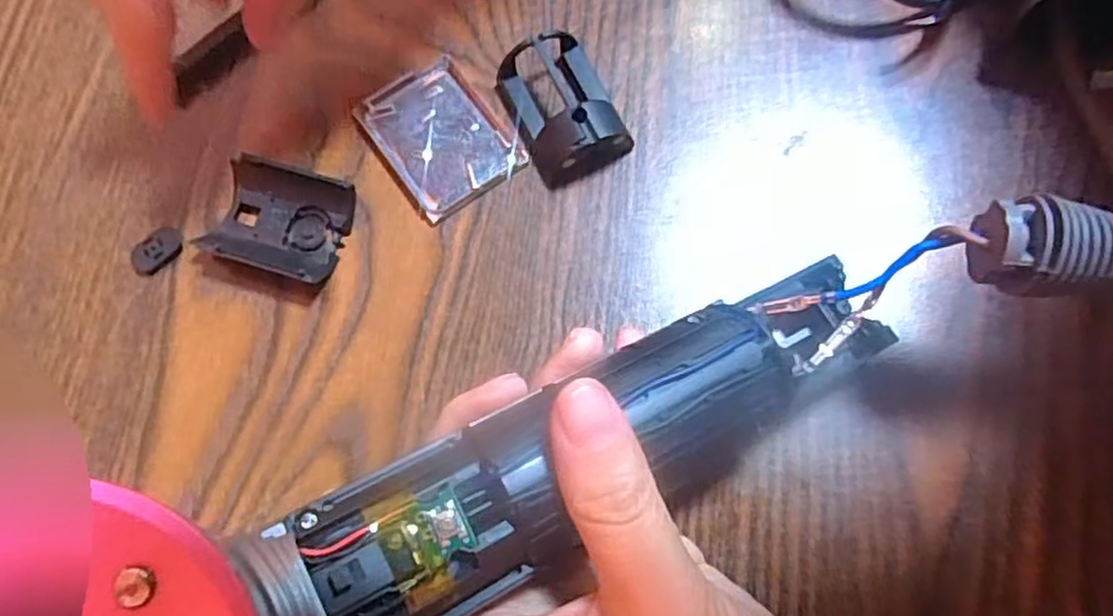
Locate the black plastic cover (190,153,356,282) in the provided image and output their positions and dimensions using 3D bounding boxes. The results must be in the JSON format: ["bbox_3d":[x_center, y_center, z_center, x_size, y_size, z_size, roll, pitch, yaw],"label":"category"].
[{"bbox_3d":[-0.087,-0.027,0.227,0.041,0.012,0.034,14,73,6],"label":"black plastic cover"}]

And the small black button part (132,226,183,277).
[{"bbox_3d":[-0.127,-0.019,0.230,0.017,0.004,0.012,-39,75,-10],"label":"small black button part"}]

